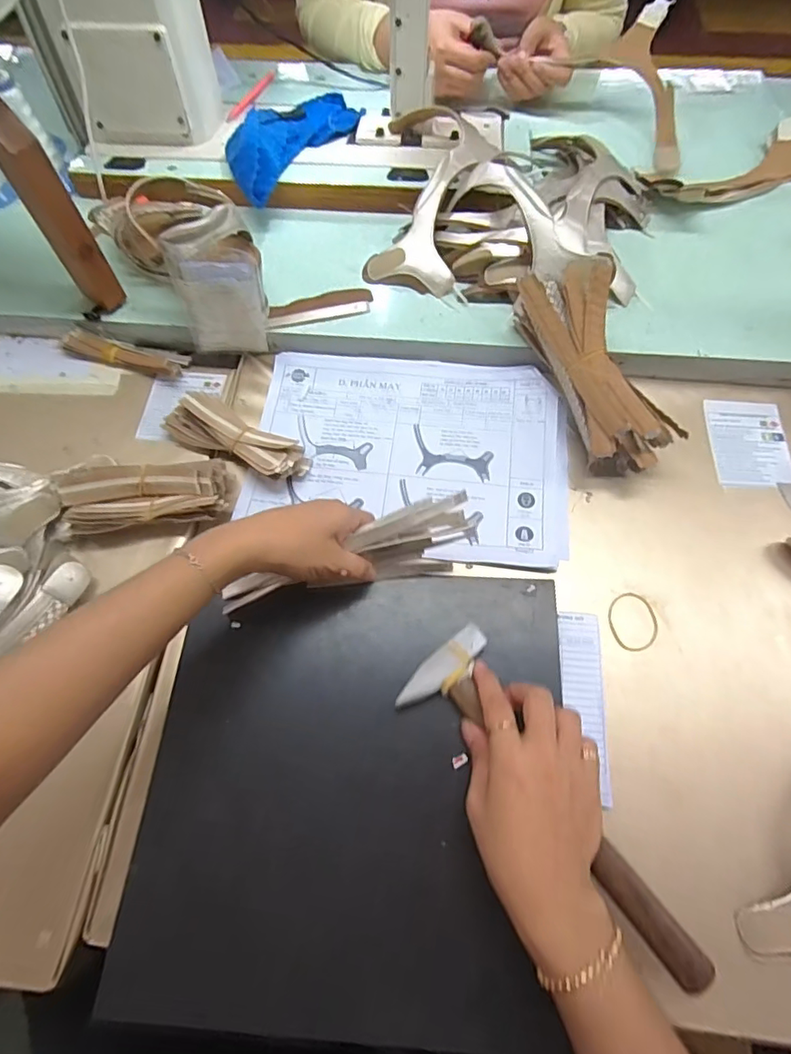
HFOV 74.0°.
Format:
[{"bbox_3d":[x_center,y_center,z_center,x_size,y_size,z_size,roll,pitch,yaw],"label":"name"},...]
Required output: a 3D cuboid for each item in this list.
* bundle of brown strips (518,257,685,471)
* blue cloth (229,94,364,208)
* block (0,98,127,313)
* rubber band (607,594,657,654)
[{"bbox_3d":[0.181,-0.147,0.487,0.070,0.092,0.205,-21,69,-8],"label":"bundle of brown strips"},{"bbox_3d":[-0.129,-0.473,0.631,0.094,0.049,0.241,30,71,12],"label":"blue cloth"},{"bbox_3d":[-0.315,-0.283,0.490,0.041,0.202,0.053,-37,72,-13],"label":"block"},{"bbox_3d":[0.202,0.080,0.445,0.040,0.004,0.050,-2,68,0],"label":"rubber band"}]

